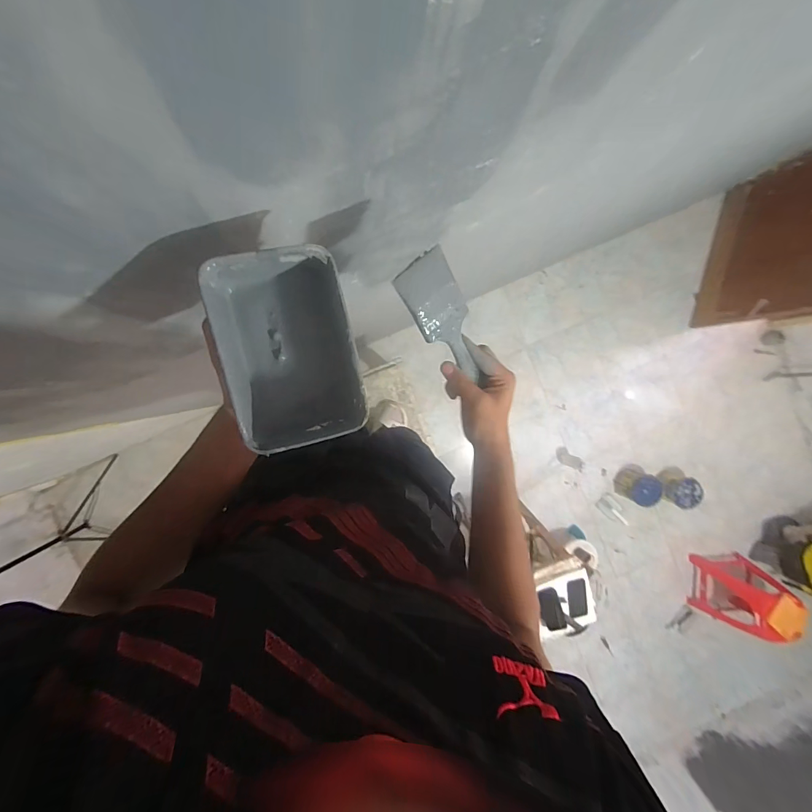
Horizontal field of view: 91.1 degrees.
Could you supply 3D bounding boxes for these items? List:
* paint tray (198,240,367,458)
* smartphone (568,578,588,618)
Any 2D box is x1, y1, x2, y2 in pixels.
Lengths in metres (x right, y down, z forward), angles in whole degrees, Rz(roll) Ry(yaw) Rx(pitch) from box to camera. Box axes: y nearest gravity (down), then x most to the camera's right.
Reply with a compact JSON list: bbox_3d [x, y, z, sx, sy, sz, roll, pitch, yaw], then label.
[{"bbox_3d":[-0.107,-0.052,0.376,0.114,0.058,0.172,-14,95,-4],"label":"paint tray"},{"bbox_3d":[0.723,0.806,1.675,0.082,0.011,0.154,-7,89,-3],"label":"smartphone"}]

